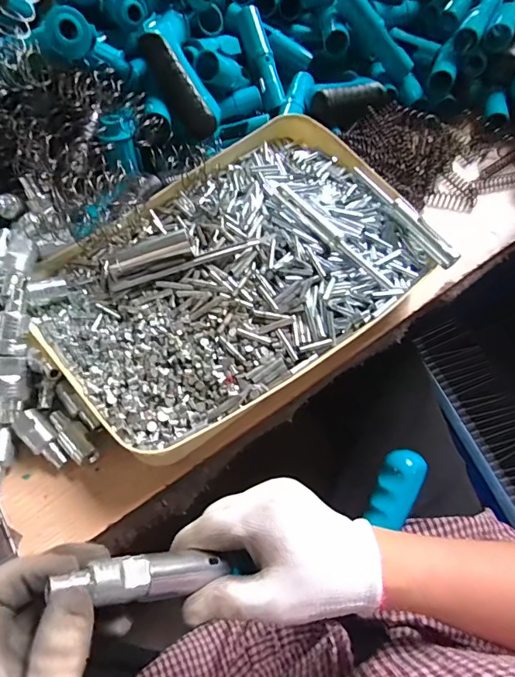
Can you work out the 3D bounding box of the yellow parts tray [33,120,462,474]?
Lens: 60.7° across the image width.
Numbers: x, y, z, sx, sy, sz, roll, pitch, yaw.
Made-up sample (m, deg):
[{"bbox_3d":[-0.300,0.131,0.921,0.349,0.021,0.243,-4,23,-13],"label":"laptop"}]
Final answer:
[{"bbox_3d":[-0.017,-0.059,0.391,0.320,0.064,0.219,-35,73,-15],"label":"yellow parts tray"}]

